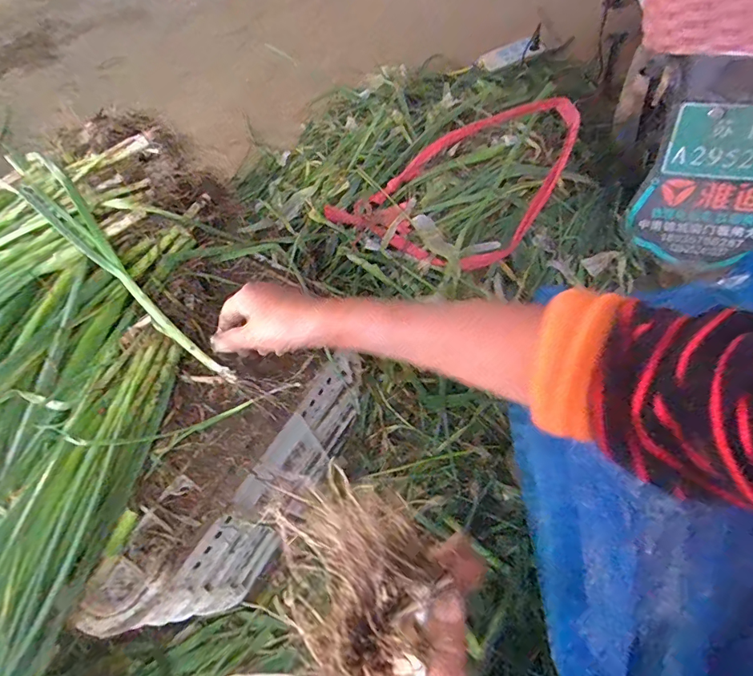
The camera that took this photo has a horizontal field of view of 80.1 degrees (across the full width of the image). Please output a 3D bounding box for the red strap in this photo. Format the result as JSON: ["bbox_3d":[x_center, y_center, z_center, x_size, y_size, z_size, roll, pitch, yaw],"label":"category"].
[{"bbox_3d":[0.132,-0.209,0.683,0.389,0.060,0.209,-28,86,12],"label":"red strap"}]

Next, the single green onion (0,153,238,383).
[{"bbox_3d":[-0.277,-0.067,0.493,0.050,0.020,0.325,-43,91,-18],"label":"single green onion"}]

